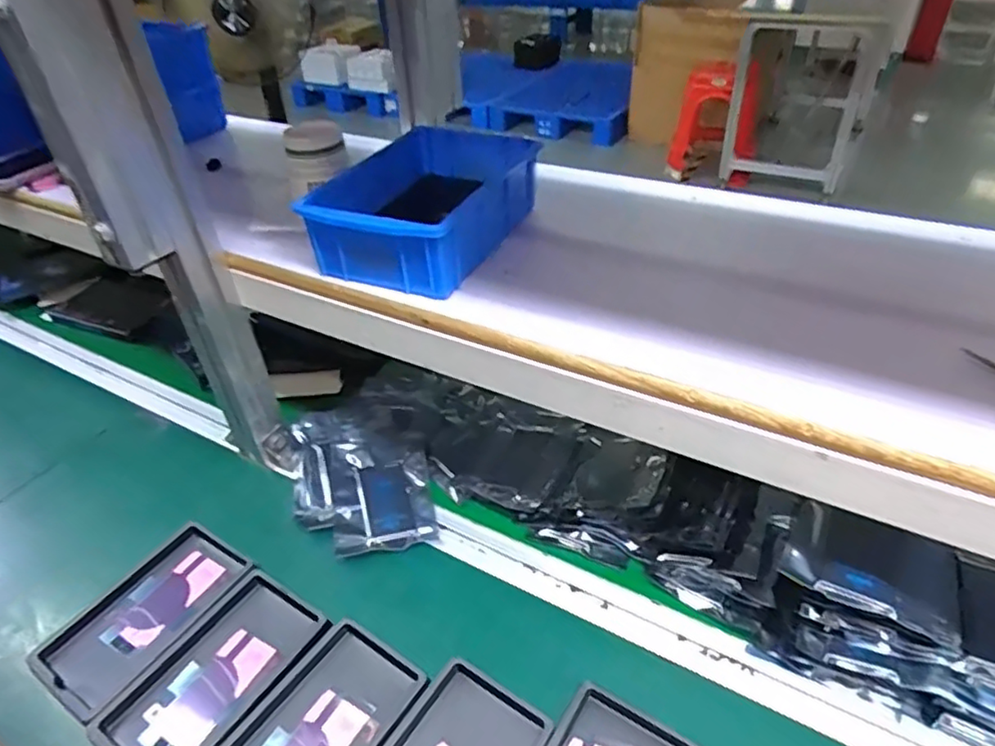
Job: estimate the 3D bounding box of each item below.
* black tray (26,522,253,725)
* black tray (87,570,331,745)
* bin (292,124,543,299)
[{"bbox_3d":[-0.294,0.203,0.548,0.093,0.022,0.161,20,43,28],"label":"black tray"},{"bbox_3d":[-0.217,0.232,0.498,0.096,0.014,0.157,21,44,29],"label":"black tray"},{"bbox_3d":[-0.054,-0.141,0.544,0.133,0.062,0.203,16,42,24],"label":"bin"}]

